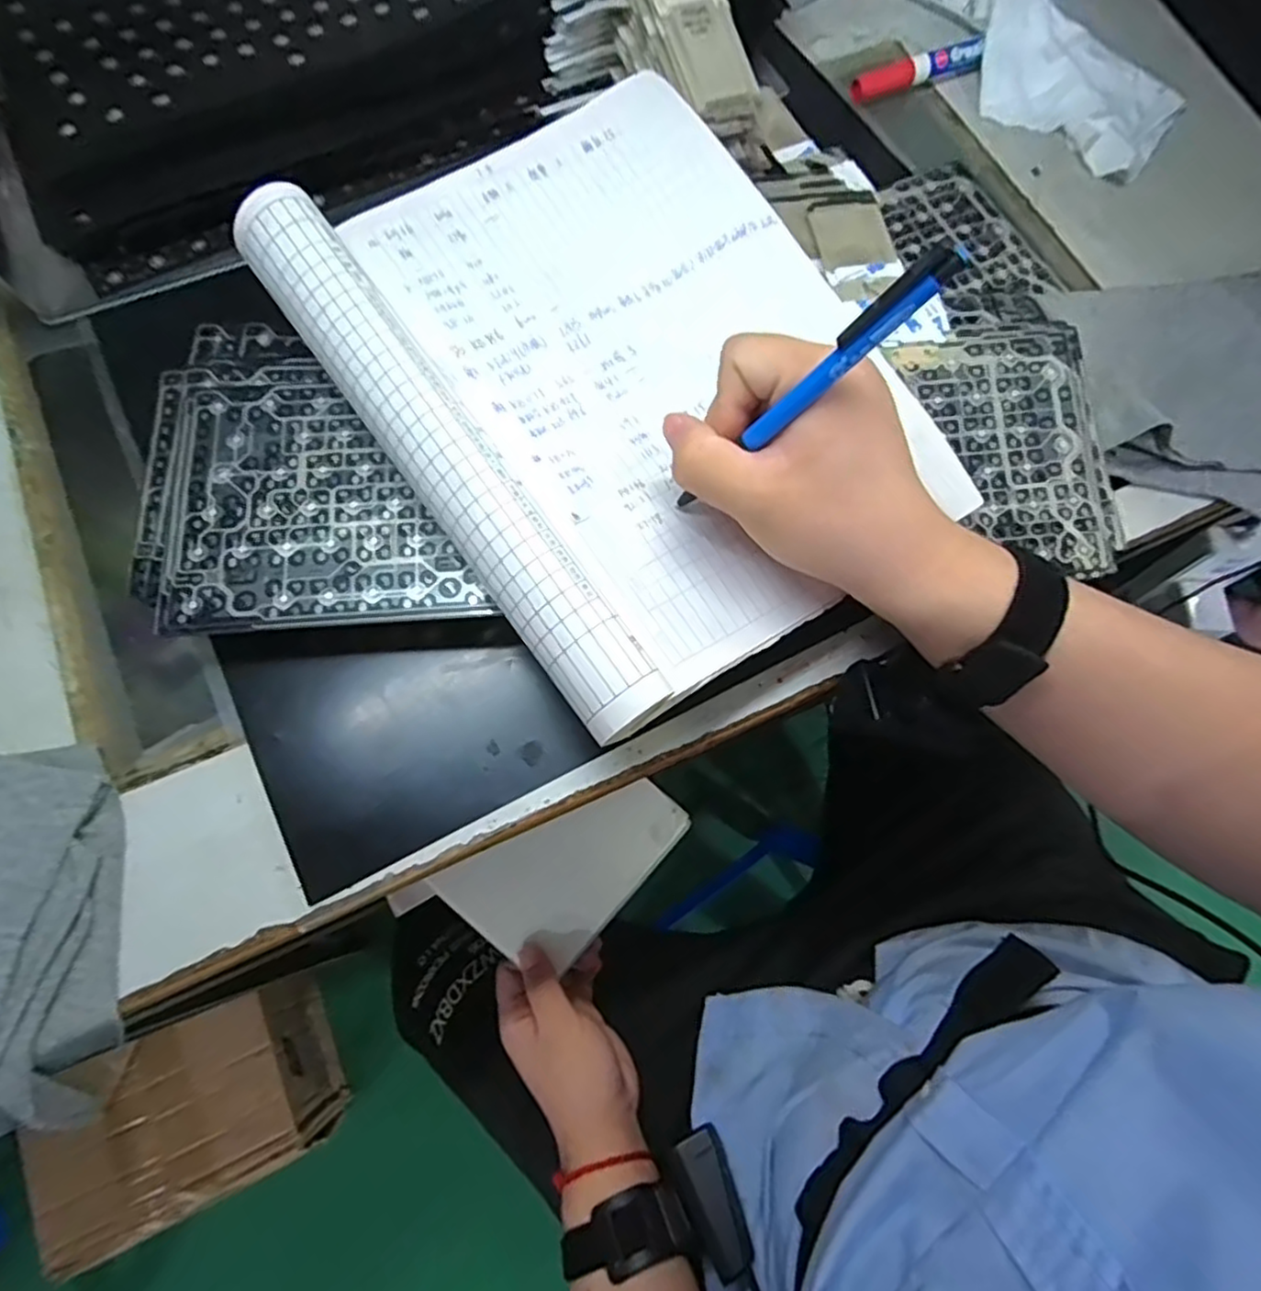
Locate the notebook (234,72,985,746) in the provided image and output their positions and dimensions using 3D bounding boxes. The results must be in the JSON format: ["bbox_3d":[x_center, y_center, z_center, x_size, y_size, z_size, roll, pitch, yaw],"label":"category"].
[{"bbox_3d":[-0.005,-0.136,0.321,0.227,0.046,0.289,-34,75,-14],"label":"notebook"}]

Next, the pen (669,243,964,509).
[{"bbox_3d":[0.060,-0.089,0.251,0.008,0.133,0.008,-1,66,-36],"label":"pen"}]

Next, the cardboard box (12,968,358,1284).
[{"bbox_3d":[-0.545,0.582,0.865,0.286,0.158,0.196,-23,74,-10],"label":"cardboard box"}]

